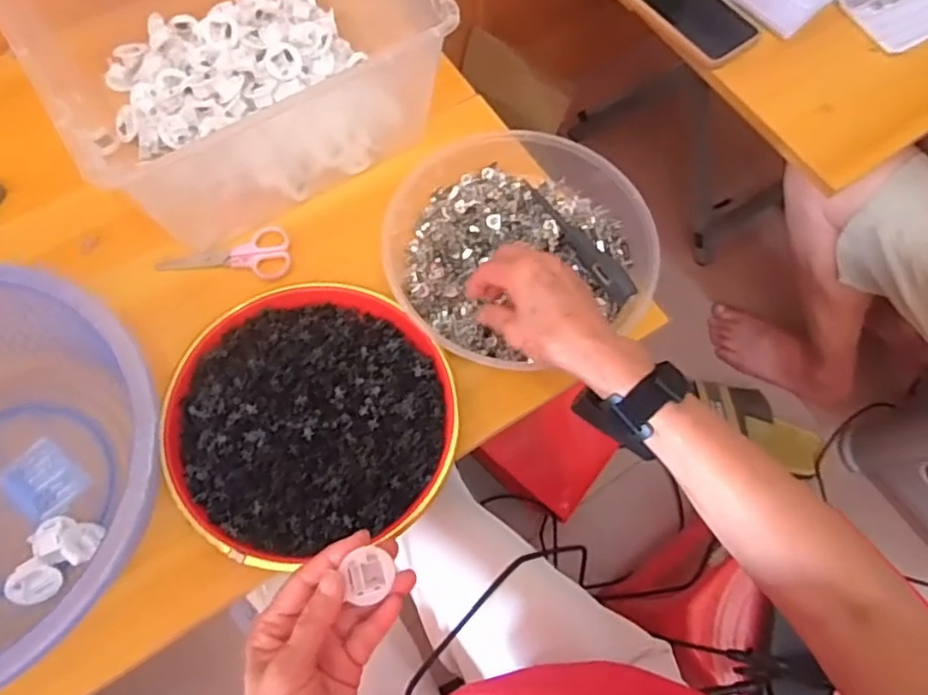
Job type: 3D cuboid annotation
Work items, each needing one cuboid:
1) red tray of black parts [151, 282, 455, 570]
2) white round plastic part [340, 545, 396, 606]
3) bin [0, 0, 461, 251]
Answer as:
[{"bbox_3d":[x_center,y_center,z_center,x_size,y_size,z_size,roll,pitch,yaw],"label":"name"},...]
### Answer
[{"bbox_3d":[-0.118,0.050,0.499,0.214,0.031,0.206,-14,70,-7],"label":"red tray of black parts"},{"bbox_3d":[-0.055,0.132,0.373,0.029,0.006,0.027,-1,92,-23],"label":"white round plastic part"},{"bbox_3d":[-0.217,-0.284,0.579,0.292,0.134,0.323,-30,73,-12],"label":"bin"}]

